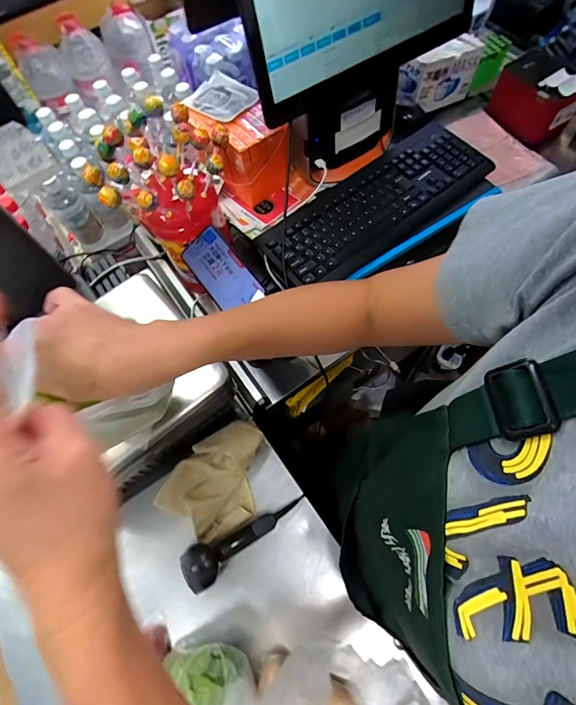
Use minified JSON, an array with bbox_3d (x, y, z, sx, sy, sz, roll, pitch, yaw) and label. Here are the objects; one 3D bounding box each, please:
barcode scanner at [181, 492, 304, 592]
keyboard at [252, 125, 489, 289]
[{"bbox_3d":[-0.069,0.284,0.575,0.203,0.068,0.059,-29,68,-9],"label":"barcode scanner"},{"bbox_3d":[0.158,-0.278,0.686,0.463,0.032,0.171,-36,69,-12],"label":"keyboard"}]

